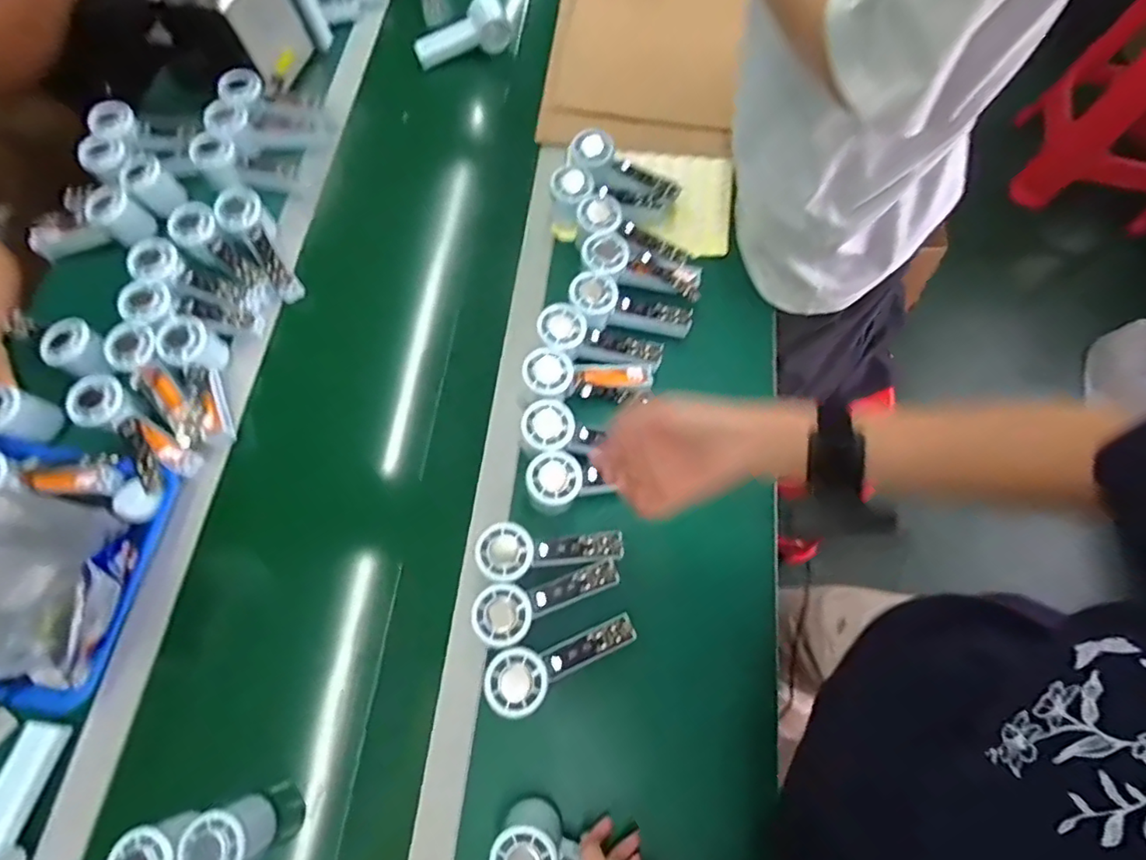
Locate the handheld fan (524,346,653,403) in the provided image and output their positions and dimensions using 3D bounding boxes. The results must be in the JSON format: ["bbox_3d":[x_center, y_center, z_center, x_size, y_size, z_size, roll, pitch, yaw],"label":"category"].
[{"bbox_3d":[0.018,-0.062,0.663,0.150,0.026,0.056,6,68,-14],"label":"handheld fan"}]

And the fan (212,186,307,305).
[{"bbox_3d":[-0.405,-0.239,0.750,0.055,0.050,0.167,-32,87,-11],"label":"fan"}]

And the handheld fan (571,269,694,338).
[{"bbox_3d":[0.070,-0.149,0.701,0.150,0.034,0.060,17,69,-9],"label":"handheld fan"}]

